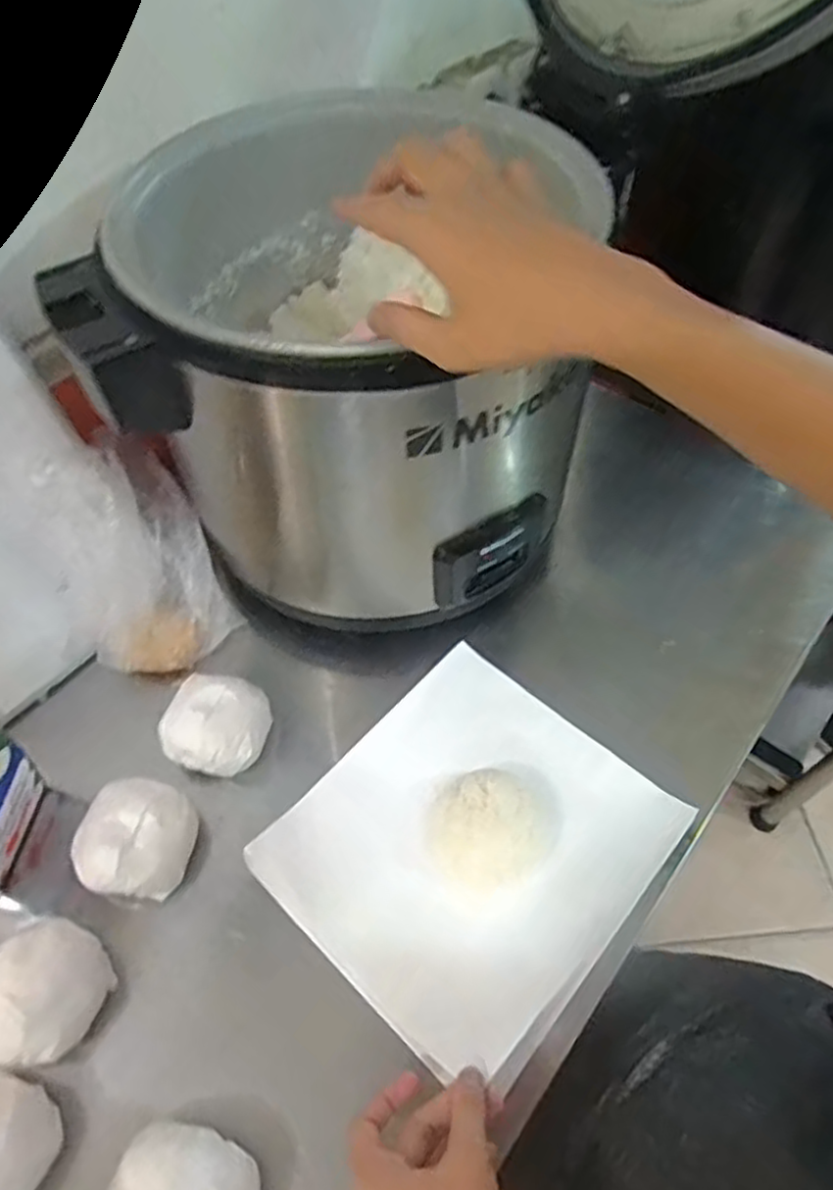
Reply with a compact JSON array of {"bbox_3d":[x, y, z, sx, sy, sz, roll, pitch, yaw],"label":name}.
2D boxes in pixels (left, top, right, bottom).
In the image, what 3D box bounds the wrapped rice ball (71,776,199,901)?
[{"bbox_3d":[-0.220,0.192,0.542,0.086,0.070,0.081,0,54,0],"label":"wrapped rice ball"}]

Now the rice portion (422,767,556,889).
[{"bbox_3d":[0.058,0.181,0.542,0.100,0.047,0.088,1,54,1],"label":"rice portion"}]

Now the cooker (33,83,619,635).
[{"bbox_3d":[-0.041,-0.188,0.604,0.319,0.313,0.329,5,55,4],"label":"cooker"}]

